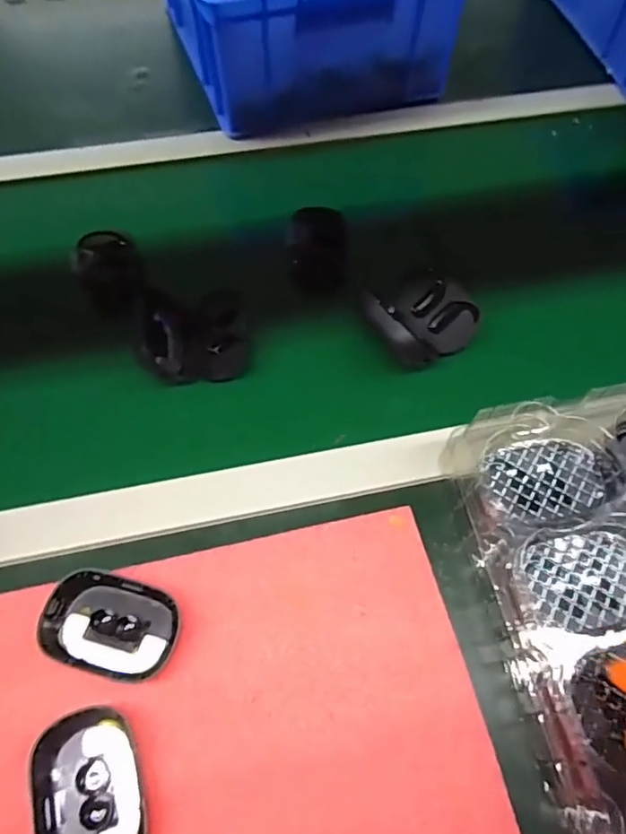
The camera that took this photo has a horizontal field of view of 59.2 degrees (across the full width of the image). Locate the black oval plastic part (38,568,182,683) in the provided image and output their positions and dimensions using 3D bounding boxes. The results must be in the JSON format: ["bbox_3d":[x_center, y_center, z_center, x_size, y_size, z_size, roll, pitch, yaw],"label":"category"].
[{"bbox_3d":[-0.133,0.137,0.364,0.085,0.016,0.059,14,60,8],"label":"black oval plastic part"}]

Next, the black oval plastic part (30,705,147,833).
[{"bbox_3d":[-0.128,0.218,0.316,0.053,0.020,0.089,-16,60,-9],"label":"black oval plastic part"}]

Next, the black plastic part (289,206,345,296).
[{"bbox_3d":[0.006,-0.167,0.551,0.060,0.048,0.076,-2,59,-1],"label":"black plastic part"}]

